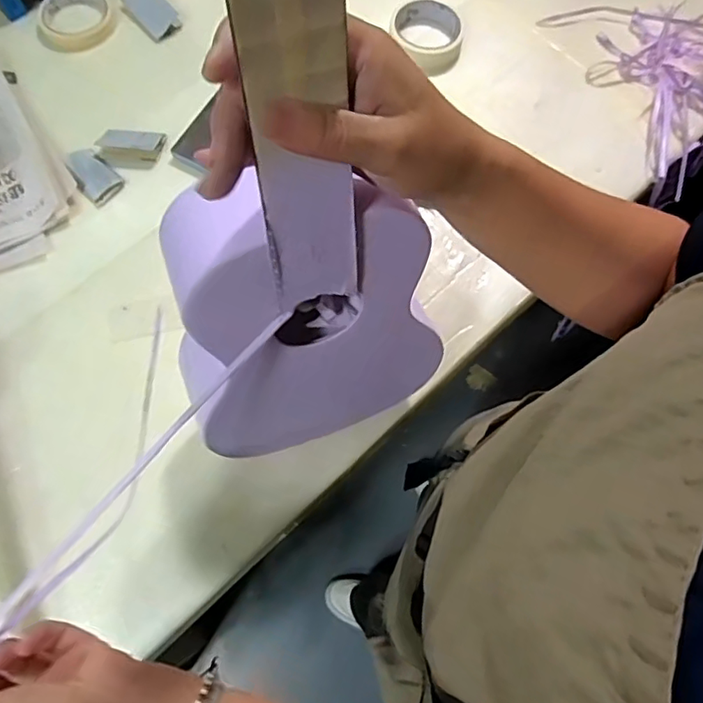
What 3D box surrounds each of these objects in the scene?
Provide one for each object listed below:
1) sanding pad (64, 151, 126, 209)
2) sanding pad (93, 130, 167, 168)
[{"bbox_3d":[-0.286,-0.194,0.592,0.072,0.004,0.041,41,75,12],"label":"sanding pad"},{"bbox_3d":[-0.251,-0.233,0.611,0.066,0.014,0.048,6,71,1],"label":"sanding pad"}]

